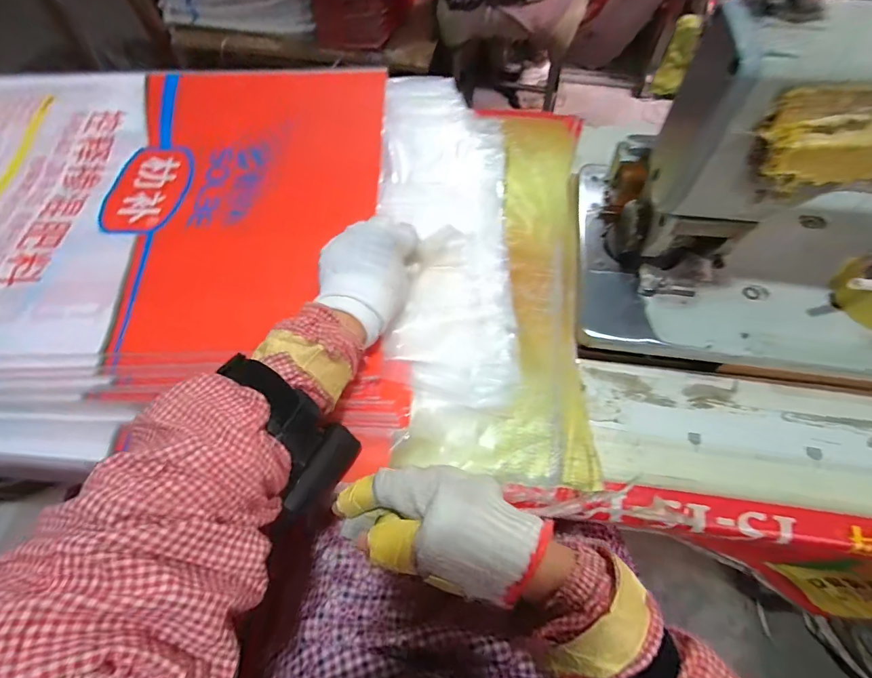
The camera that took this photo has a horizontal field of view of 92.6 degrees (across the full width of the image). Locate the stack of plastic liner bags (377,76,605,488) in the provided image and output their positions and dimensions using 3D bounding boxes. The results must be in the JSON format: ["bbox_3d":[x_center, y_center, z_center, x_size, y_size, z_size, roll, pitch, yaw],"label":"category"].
[{"bbox_3d":[0.045,-0.116,0.440,0.224,0.057,0.478,-2,63,0],"label":"stack of plastic liner bags"}]

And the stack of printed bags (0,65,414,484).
[{"bbox_3d":[-0.470,-0.124,0.451,0.881,0.072,0.498,0,60,1],"label":"stack of printed bags"}]

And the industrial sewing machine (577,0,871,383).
[{"bbox_3d":[0.389,-0.094,0.335,0.492,0.247,0.203,5,60,4],"label":"industrial sewing machine"}]

